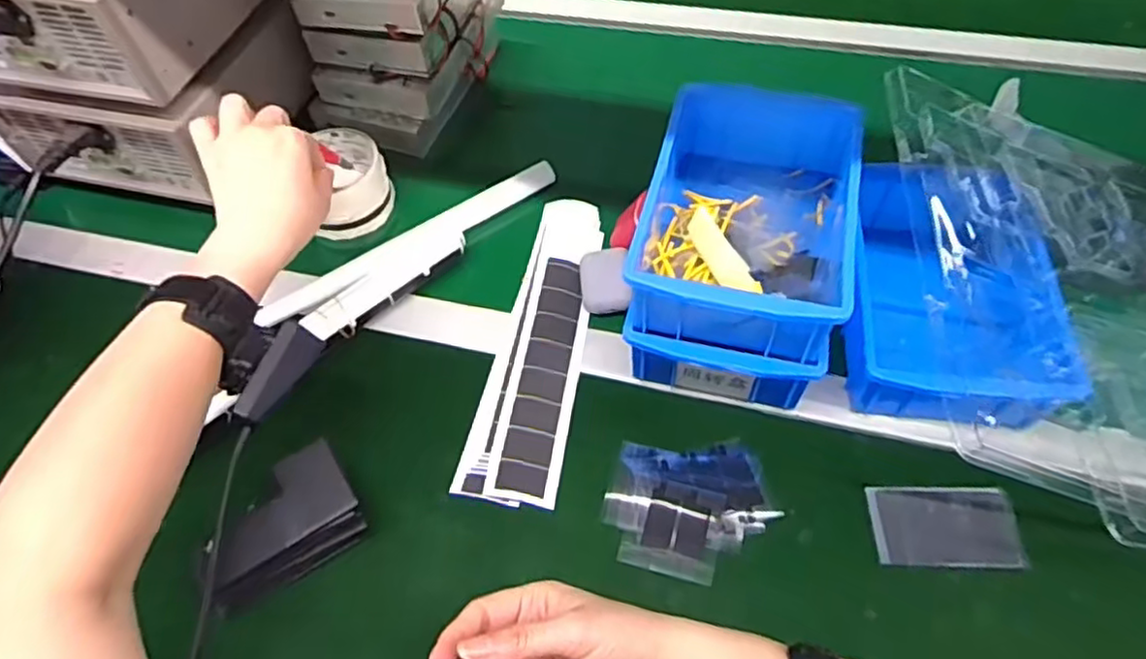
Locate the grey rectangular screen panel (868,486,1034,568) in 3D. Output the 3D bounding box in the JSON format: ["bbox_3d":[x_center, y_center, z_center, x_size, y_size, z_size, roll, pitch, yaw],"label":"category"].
[{"bbox_3d":[0.237,0.126,0.437,0.086,0.007,0.052,0,59,5],"label":"grey rectangular screen panel"}]

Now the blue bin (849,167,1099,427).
[{"bbox_3d":[0.270,-0.031,0.503,0.127,0.081,0.202,6,57,8],"label":"blue bin"}]

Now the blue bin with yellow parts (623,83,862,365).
[{"bbox_3d":[0.122,-0.082,0.476,0.128,0.062,0.196,11,58,11],"label":"blue bin with yellow parts"}]

